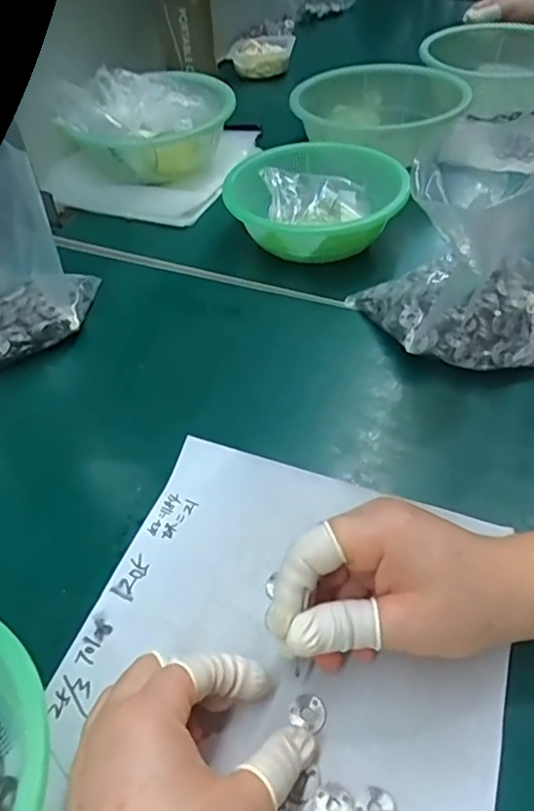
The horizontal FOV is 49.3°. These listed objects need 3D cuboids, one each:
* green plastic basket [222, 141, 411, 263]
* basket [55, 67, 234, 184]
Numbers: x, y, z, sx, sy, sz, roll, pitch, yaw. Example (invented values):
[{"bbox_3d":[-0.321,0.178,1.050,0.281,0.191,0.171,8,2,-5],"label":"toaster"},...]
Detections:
[{"bbox_3d":[0.042,-0.184,0.544,0.135,0.063,0.157,22,52,23],"label":"green plastic basket"},{"bbox_3d":[-0.126,-0.311,0.650,0.169,0.092,0.170,-1,47,3],"label":"basket"}]

